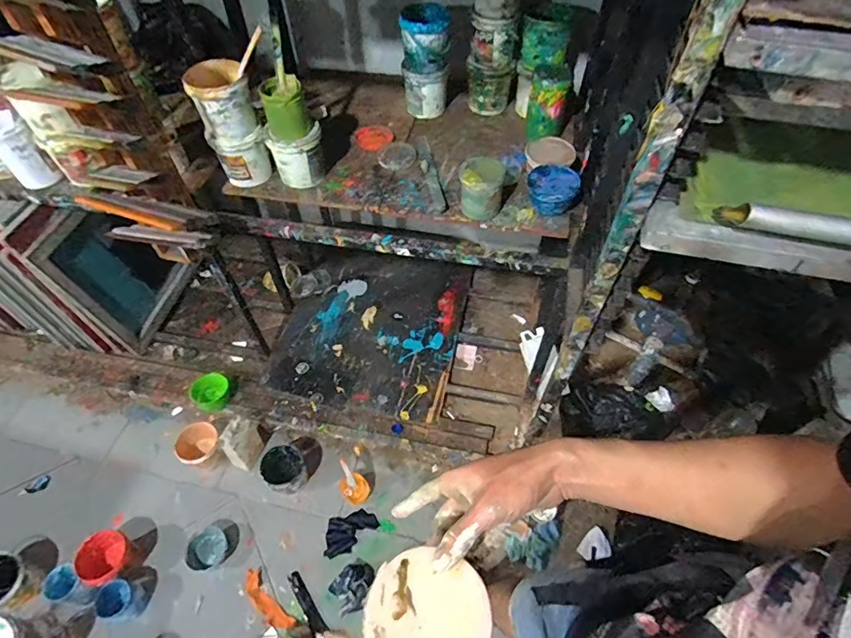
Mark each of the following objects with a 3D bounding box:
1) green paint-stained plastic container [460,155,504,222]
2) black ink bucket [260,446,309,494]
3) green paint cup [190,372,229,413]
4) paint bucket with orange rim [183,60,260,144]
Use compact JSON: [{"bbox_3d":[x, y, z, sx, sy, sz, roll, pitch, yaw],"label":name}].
[{"bbox_3d":[0.120,-0.280,1.024,0.092,0.123,0.079,11,54,8],"label":"green paint-stained plastic container"},{"bbox_3d":[-0.430,0.468,1.447,0.130,0.102,0.142,-29,58,-19],"label":"black ink bucket"},{"bbox_3d":[-0.693,0.239,1.522,0.113,0.074,0.105,0,56,1],"label":"green paint cup"},{"bbox_3d":[-0.444,-0.480,1.021,0.119,0.118,0.134,-21,56,-15],"label":"paint bucket with orange rim"}]

